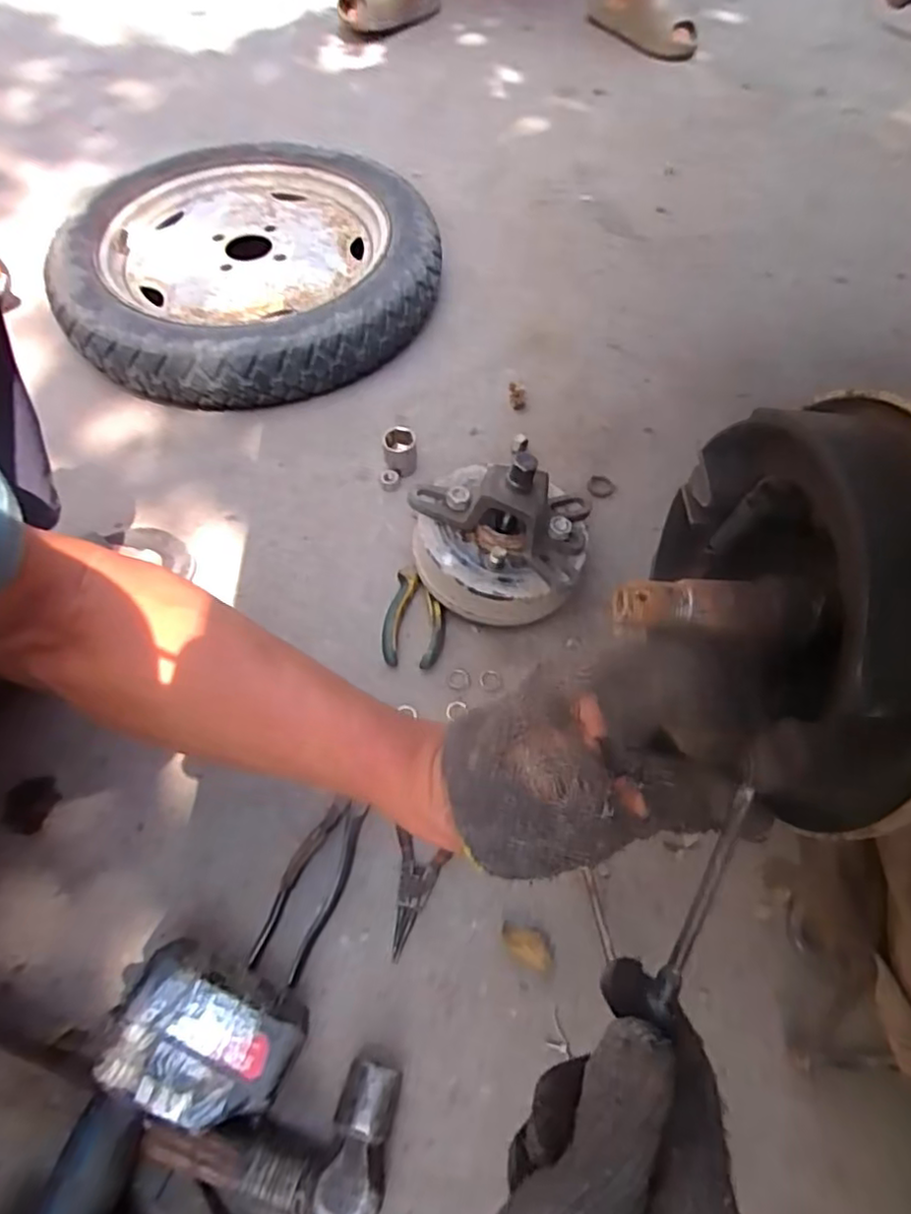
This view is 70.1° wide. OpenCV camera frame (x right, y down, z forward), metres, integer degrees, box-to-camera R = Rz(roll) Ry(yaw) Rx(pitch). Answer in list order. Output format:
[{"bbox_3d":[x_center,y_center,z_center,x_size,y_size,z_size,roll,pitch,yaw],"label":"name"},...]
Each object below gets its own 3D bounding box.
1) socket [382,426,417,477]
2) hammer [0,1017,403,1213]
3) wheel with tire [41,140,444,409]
[{"bbox_3d":[-0.062,-0.173,0.733,0.036,0.042,0.040,-3,58,-2],"label":"socket"},{"bbox_3d":[-0.196,0.350,0.429,0.303,0.041,0.122,9,59,5],"label":"hammer"},{"bbox_3d":[-0.261,-0.460,0.880,0.463,0.089,0.472,0,58,-1],"label":"wheel with tire"}]

